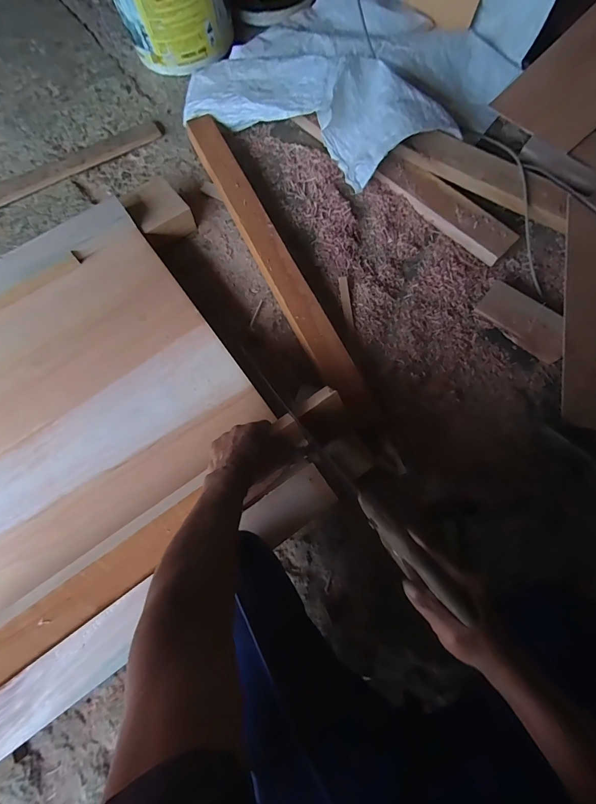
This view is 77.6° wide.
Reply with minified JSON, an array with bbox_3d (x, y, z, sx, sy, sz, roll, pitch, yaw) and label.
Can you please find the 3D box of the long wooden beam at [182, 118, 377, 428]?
[{"bbox_3d":[-0.054,-0.302,0.766,0.070,0.047,0.802,-26,74,-7],"label":"long wooden beam"}]

